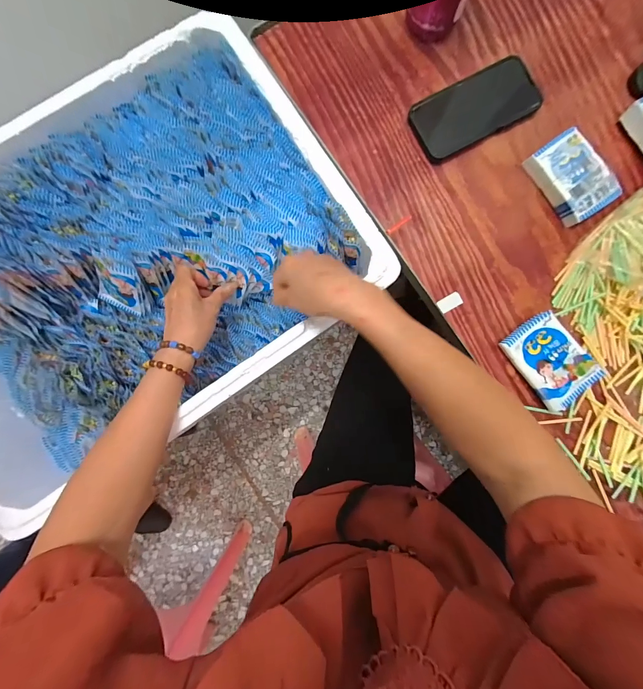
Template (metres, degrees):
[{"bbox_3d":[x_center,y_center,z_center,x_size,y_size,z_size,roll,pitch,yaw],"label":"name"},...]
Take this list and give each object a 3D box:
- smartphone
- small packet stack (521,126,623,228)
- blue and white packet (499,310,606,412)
[{"bbox_3d":[0.196,-0.307,0.416,0.157,0.016,0.082,-27,87,2],"label":"smartphone"},{"bbox_3d":[0.318,-0.212,0.406,0.068,0.028,0.104,-36,89,-4],"label":"small packet stack"},{"bbox_3d":[0.286,0.021,0.396,0.073,0.021,0.109,-37,89,-4],"label":"blue and white packet"}]

